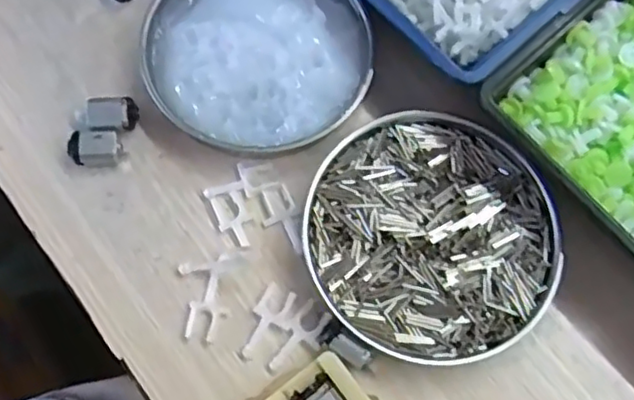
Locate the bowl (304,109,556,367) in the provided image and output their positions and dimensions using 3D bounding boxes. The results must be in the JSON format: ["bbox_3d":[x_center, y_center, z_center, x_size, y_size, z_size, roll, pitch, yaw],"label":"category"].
[{"bbox_3d":[0.062,0.019,0.350,0.128,0.022,0.135,1,73,-2],"label":"bowl"}]

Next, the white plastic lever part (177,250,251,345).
[{"bbox_3d":[-0.053,0.052,0.342,0.039,0.011,0.044,-9,73,-5],"label":"white plastic lever part"}]

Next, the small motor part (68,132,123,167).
[{"bbox_3d":[-0.126,-0.029,0.363,0.029,0.015,0.017,-4,73,-3],"label":"small motor part"}]

